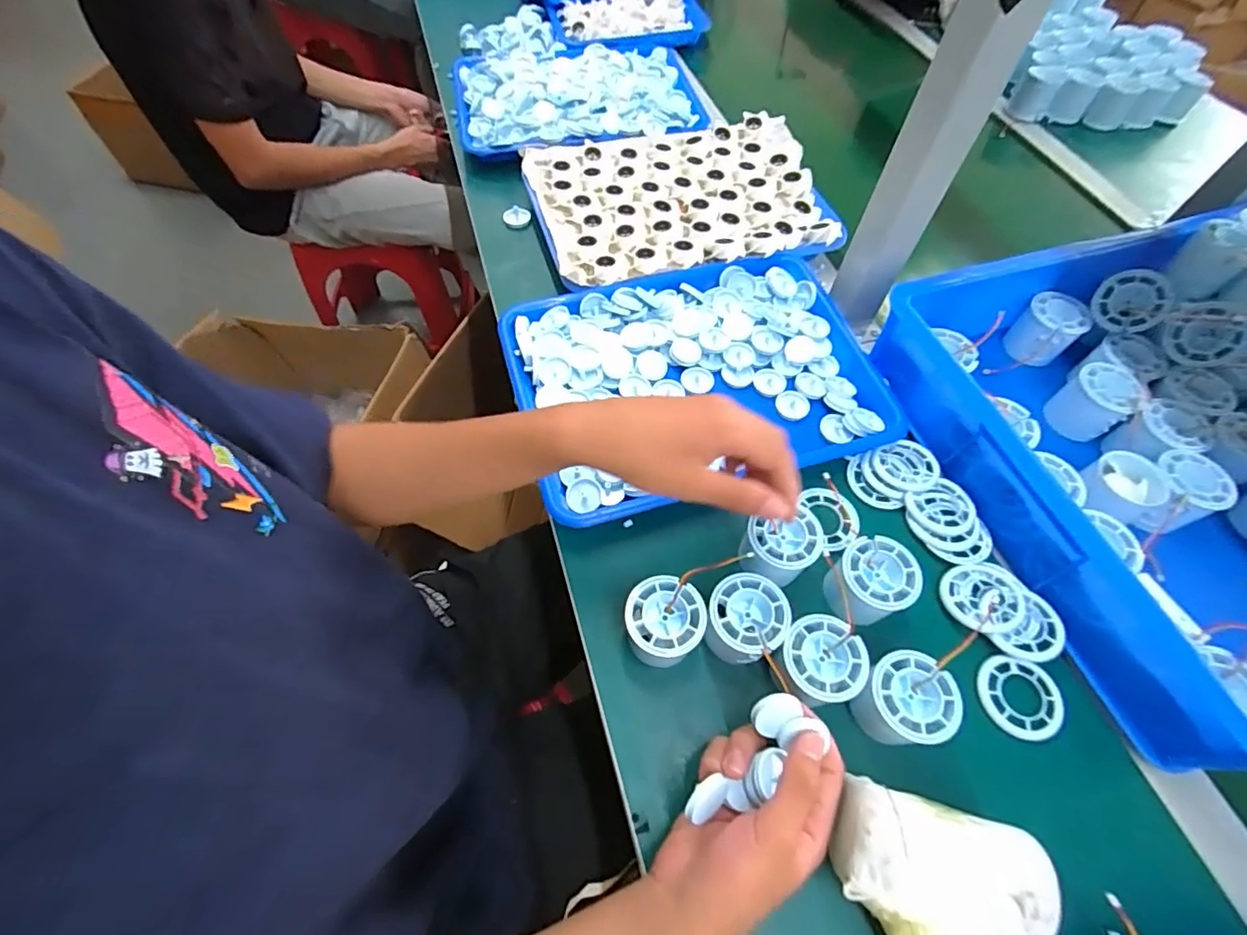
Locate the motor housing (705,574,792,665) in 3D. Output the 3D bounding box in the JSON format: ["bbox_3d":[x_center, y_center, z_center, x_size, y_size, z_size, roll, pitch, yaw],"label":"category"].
[{"bbox_3d":[0.089,0.113,0.404,0.053,0.051,0.052,1,59,-1],"label":"motor housing"}]

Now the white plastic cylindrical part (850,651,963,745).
[{"bbox_3d":[0.191,0.160,0.379,0.054,0.050,0.054,1,59,-1],"label":"white plastic cylindrical part"}]

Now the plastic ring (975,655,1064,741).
[{"bbox_3d":[0.289,0.168,0.400,0.056,0.010,0.053,1,59,-1],"label":"plastic ring"}]

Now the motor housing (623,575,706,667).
[{"bbox_3d":[0.029,0.116,0.406,0.054,0.056,0.052,1,59,-1],"label":"motor housing"}]

